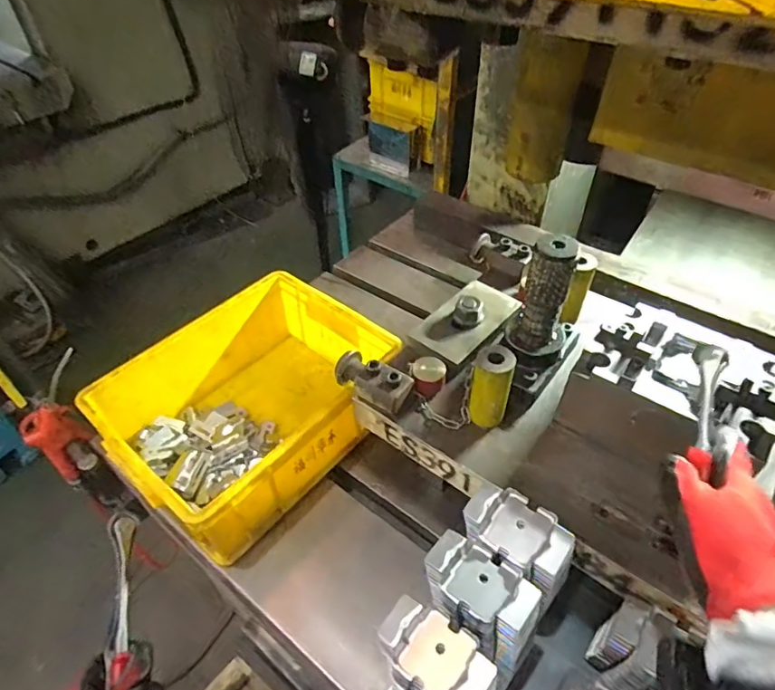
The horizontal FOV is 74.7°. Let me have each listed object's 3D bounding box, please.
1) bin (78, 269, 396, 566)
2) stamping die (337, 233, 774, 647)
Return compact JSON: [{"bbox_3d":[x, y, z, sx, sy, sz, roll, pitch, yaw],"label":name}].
[{"bbox_3d":[-0.176,0.077,0.690,0.254,0.137,0.338,33,53,29],"label":"bin"},{"bbox_3d":[0.287,0.052,0.515,0.634,0.199,0.350,29,52,26],"label":"stamping die"}]

